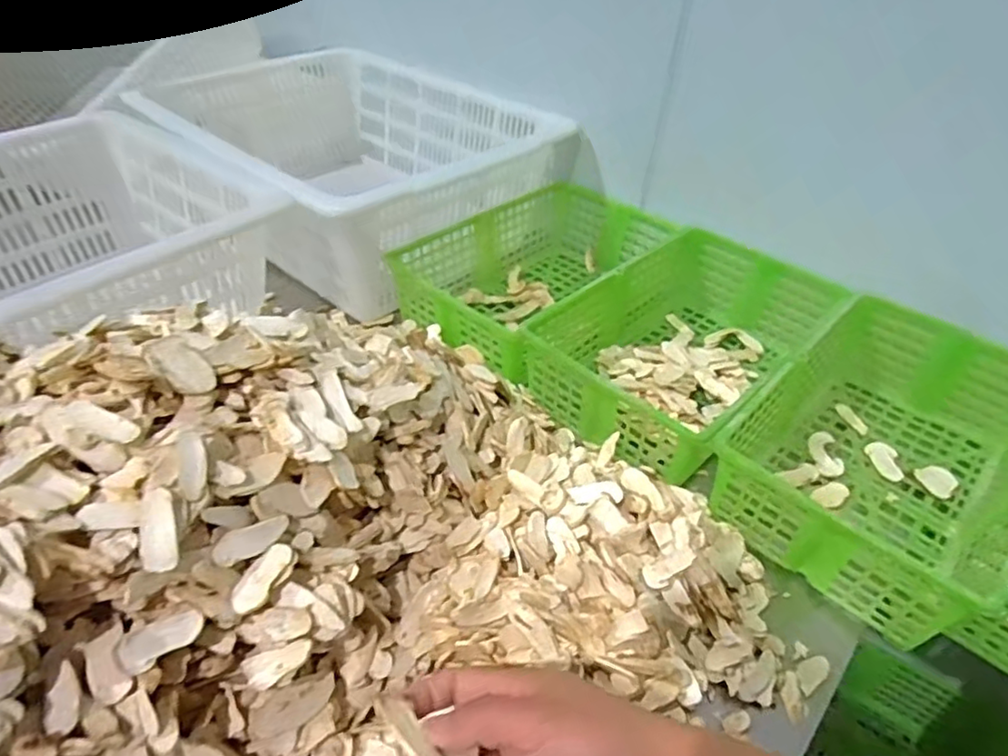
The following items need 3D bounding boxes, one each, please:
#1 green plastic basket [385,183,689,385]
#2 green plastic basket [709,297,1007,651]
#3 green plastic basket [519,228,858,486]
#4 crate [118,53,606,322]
[{"bbox_3d":[0.044,-0.131,0.812,0.215,0.104,0.355,32,47,28],"label":"green plastic basket"},{"bbox_3d":[0.364,0.064,0.589,0.225,0.093,0.344,33,48,29],"label":"green plastic basket"},{"bbox_3d":[0.201,-0.035,0.693,0.334,0.103,0.217,-31,52,-34],"label":"green plastic basket"},{"bbox_3d":[-0.229,-0.310,0.930,0.488,0.185,0.562,-28,50,-32],"label":"crate"}]

